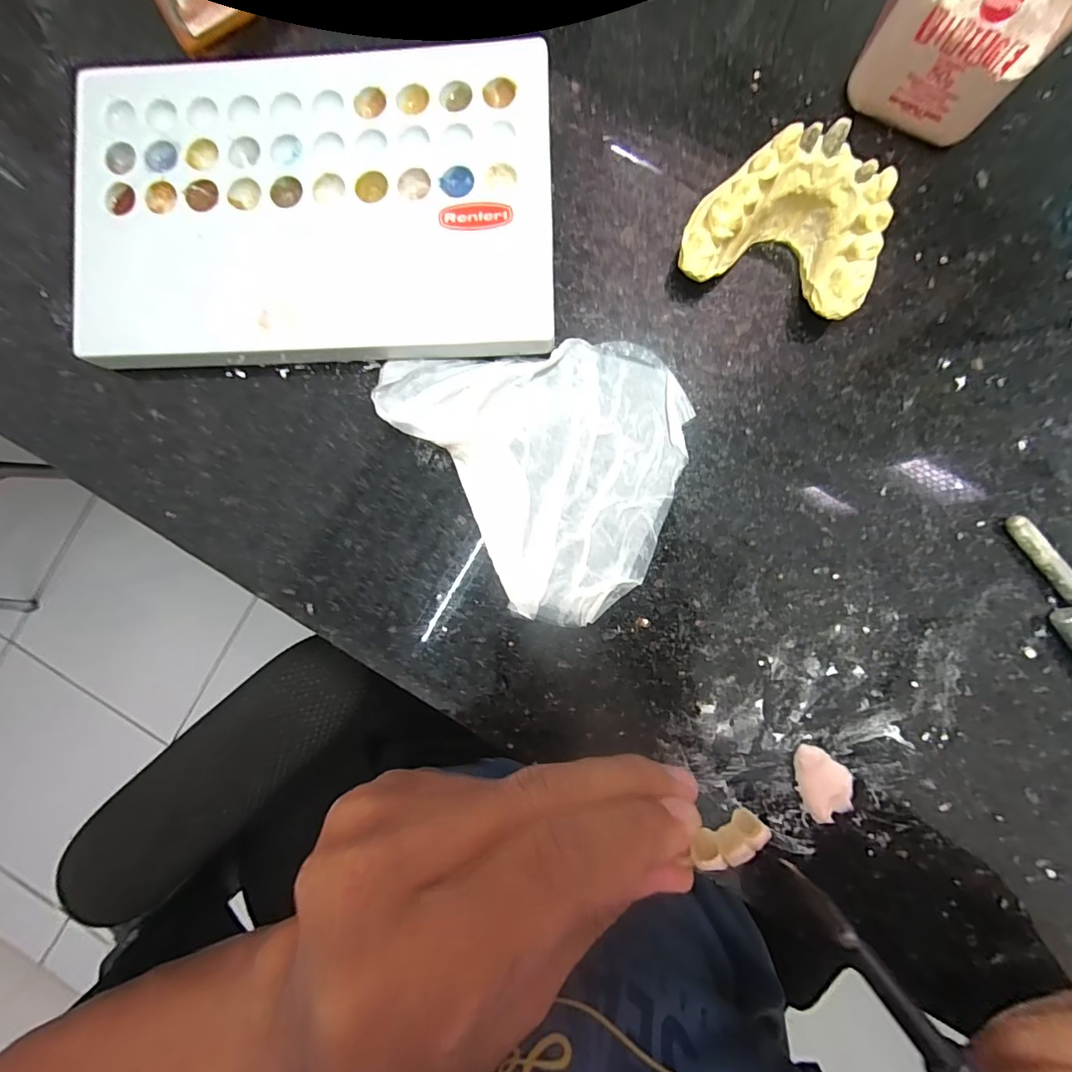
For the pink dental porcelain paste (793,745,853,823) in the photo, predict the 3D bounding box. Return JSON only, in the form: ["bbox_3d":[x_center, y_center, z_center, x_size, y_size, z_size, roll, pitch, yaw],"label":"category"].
[{"bbox_3d":[0.090,0.077,0.144,0.016,0.004,0.023,-13,89,2],"label":"pink dental porcelain paste"}]

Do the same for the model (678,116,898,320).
[{"bbox_3d":[0.073,-0.091,0.137,0.053,0.026,0.037,18,90,2],"label":"model"}]

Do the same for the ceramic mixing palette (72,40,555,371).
[{"bbox_3d":[-0.070,-0.104,0.150,0.149,0.012,0.092,-1,89,2],"label":"ceramic mixing palette"}]

